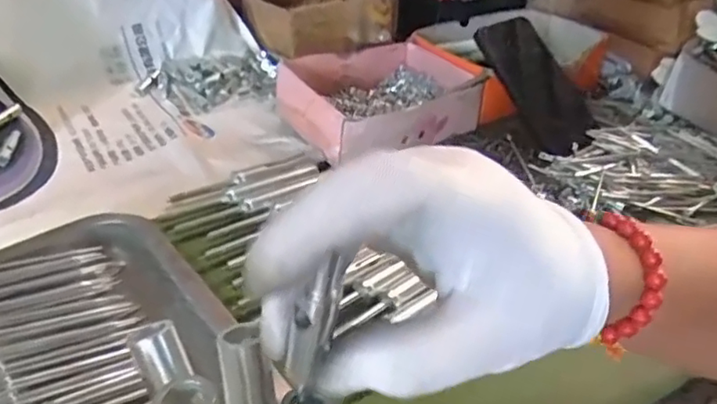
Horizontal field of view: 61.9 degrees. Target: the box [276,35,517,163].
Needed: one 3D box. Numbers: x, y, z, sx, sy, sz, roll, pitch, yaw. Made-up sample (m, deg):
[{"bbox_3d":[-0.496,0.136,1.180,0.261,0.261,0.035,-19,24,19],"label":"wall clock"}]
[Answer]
[{"bbox_3d":[0.030,-0.104,0.614,0.191,0.061,0.149,-18,40,-26],"label":"box"}]

